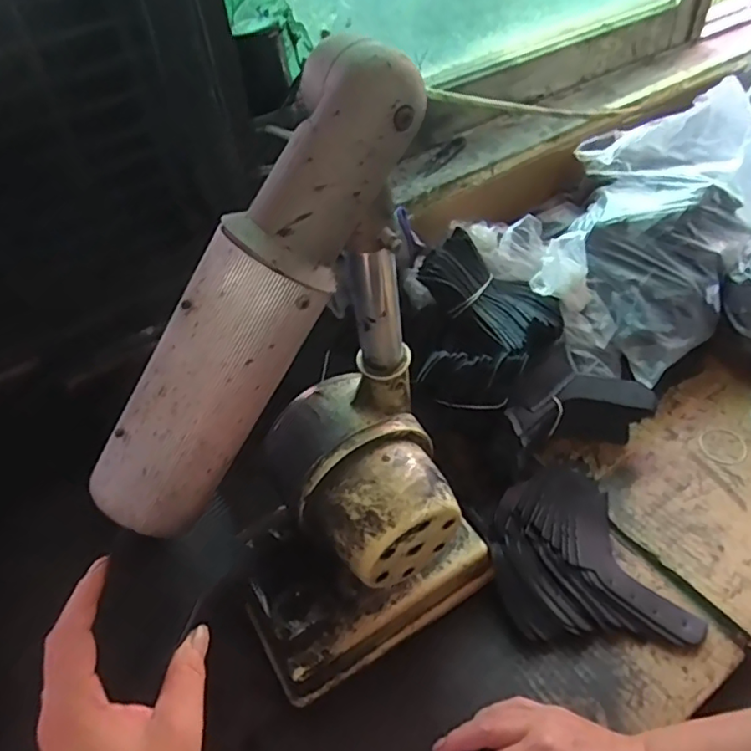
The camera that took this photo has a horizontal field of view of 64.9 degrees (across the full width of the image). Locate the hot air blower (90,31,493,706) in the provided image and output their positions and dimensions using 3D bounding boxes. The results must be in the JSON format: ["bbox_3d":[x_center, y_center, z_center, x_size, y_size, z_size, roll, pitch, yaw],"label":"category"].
[{"bbox_3d":[-0.043,0.044,0.391,0.232,0.429,0.135,-27,50,-19],"label":"hot air blower"}]

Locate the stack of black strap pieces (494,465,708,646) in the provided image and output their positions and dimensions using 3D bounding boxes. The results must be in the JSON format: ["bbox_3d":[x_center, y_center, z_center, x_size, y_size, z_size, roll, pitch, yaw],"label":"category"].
[{"bbox_3d":[0.185,0.175,0.571,0.147,0.032,0.196,-15,47,-8],"label":"stack of black strap pieces"}]

